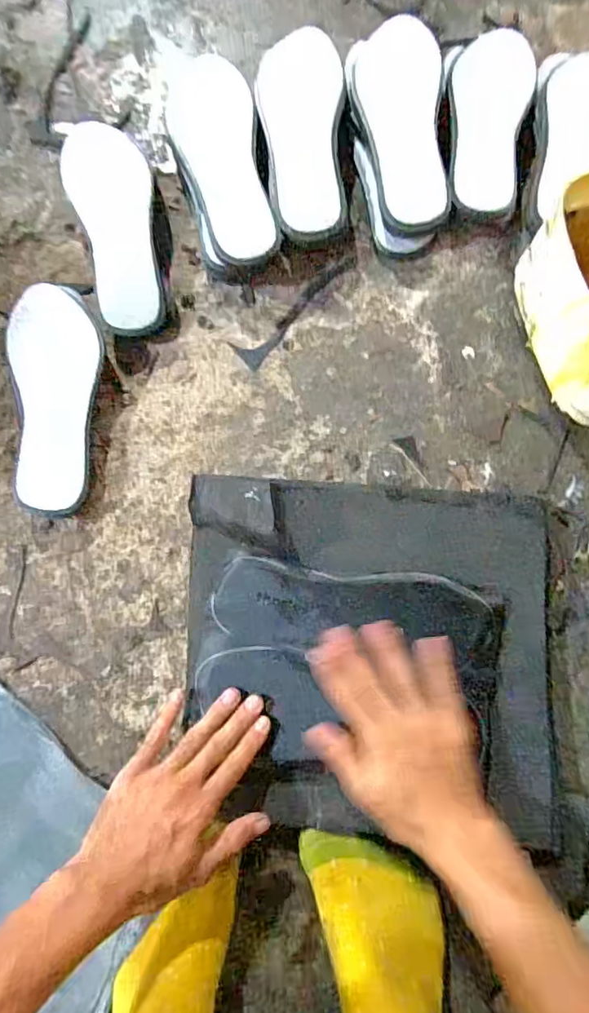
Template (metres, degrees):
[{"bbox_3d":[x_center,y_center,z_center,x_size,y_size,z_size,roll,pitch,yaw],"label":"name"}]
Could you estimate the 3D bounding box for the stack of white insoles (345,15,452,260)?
[{"bbox_3d":[0.109,-0.393,0.575,0.094,0.056,0.252,-3,80,1],"label":"stack of white insoles"}]

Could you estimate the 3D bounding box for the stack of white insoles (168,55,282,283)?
[{"bbox_3d":[-0.078,-0.356,0.571,0.090,0.052,0.233,-11,79,-1],"label":"stack of white insoles"}]

